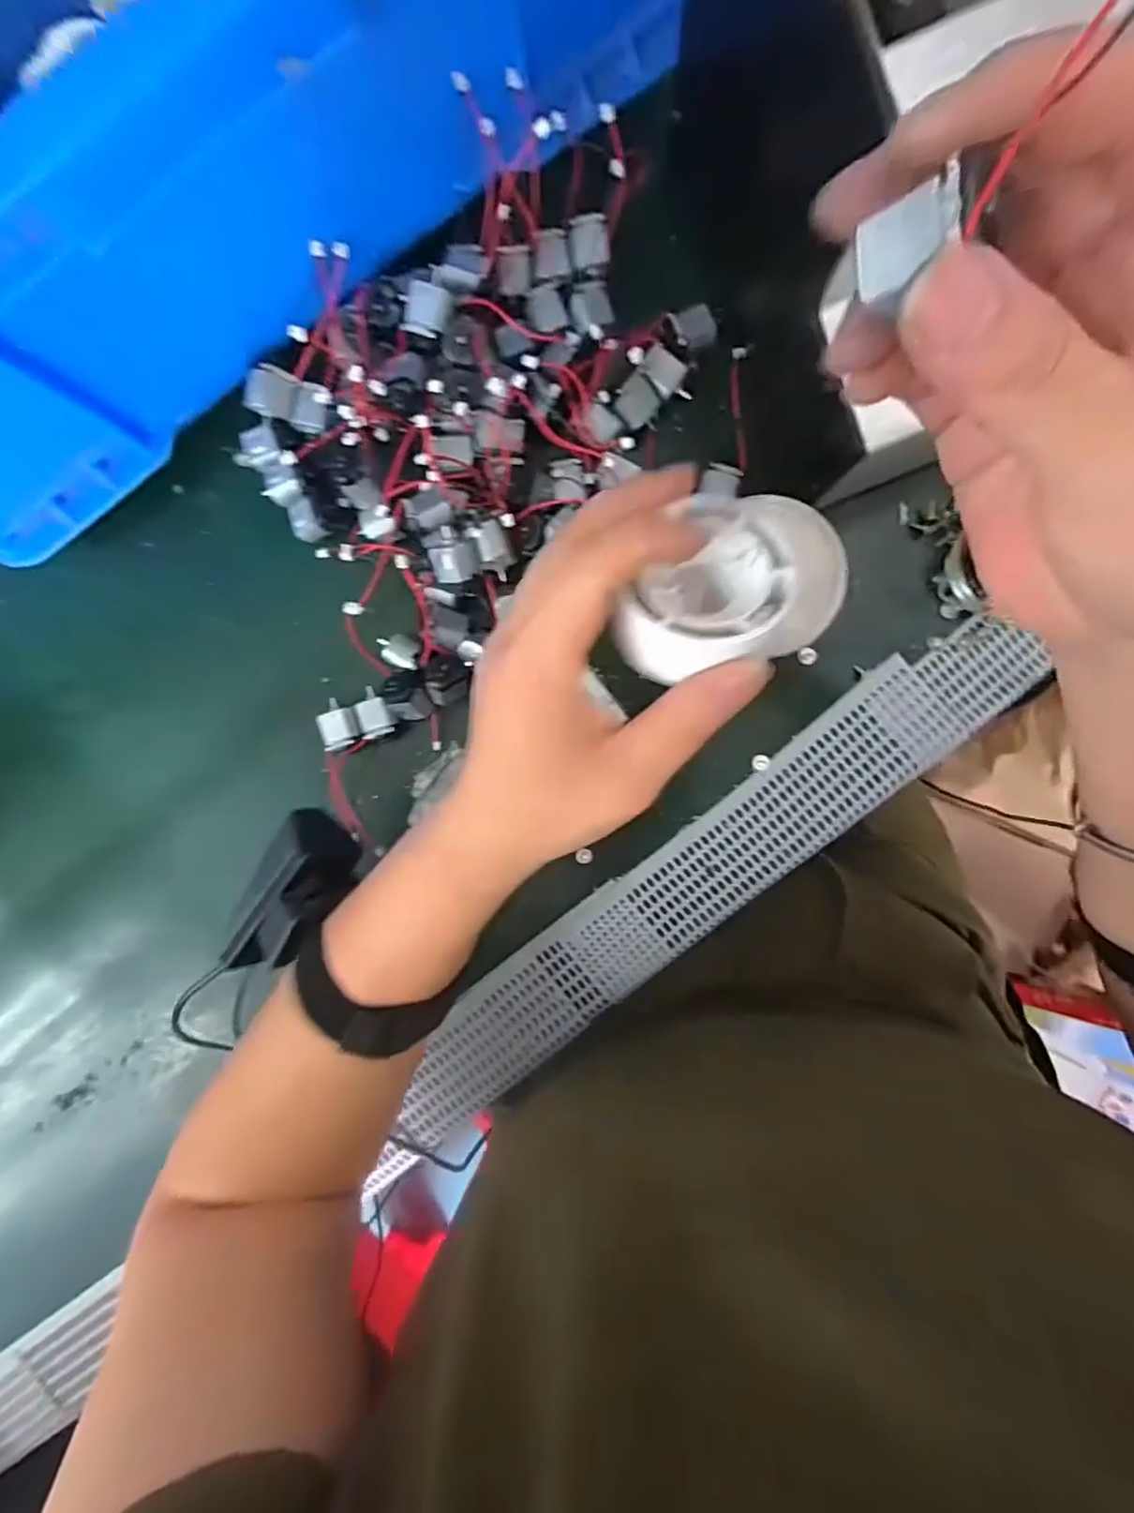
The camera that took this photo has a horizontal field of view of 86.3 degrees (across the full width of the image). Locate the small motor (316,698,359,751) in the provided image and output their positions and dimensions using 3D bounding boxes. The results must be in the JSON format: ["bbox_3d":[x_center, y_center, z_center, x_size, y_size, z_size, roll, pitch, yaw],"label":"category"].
[{"bbox_3d":[-0.115,-0.017,0.306,0.017,0.009,0.025,-10,91,5],"label":"small motor"}]

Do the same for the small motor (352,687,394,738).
[{"bbox_3d":[-0.098,-0.023,0.308,0.018,0.012,0.025,-13,91,5],"label":"small motor"}]

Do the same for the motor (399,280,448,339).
[{"bbox_3d":[-0.061,-0.192,0.264,0.019,0.017,0.019,12,93,4],"label":"motor"}]

